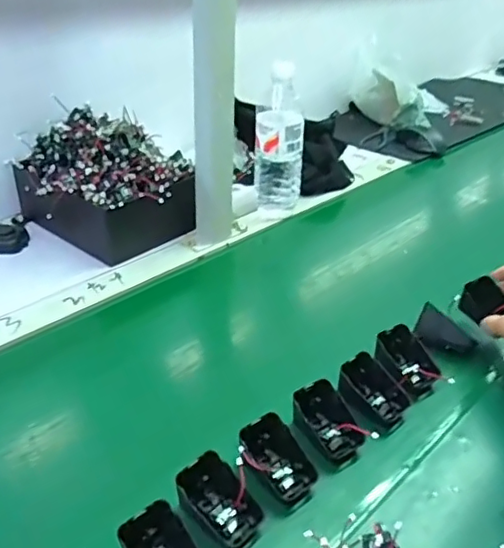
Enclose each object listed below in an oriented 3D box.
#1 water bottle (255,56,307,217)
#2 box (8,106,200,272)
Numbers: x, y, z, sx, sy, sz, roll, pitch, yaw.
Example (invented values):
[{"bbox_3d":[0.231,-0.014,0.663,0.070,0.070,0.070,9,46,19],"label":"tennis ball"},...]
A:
[{"bbox_3d":[0.042,-0.196,0.865,0.071,0.219,0.057,2,32,0],"label":"water bottle"},{"bbox_3d":[-0.207,-0.134,0.829,0.245,0.146,0.182,26,39,33],"label":"box"}]

